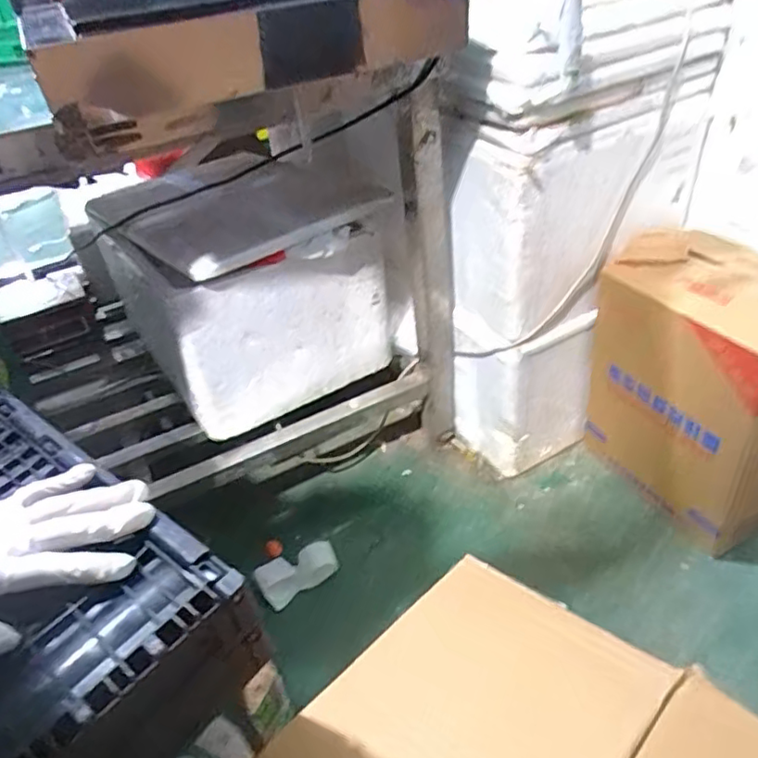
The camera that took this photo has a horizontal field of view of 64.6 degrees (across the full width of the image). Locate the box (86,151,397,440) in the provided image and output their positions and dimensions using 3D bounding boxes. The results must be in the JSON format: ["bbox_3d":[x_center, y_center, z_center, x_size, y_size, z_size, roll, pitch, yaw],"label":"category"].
[{"bbox_3d":[-0.262,-0.211,1.222,0.439,0.347,0.514,-26,41,-23],"label":"box"}]

